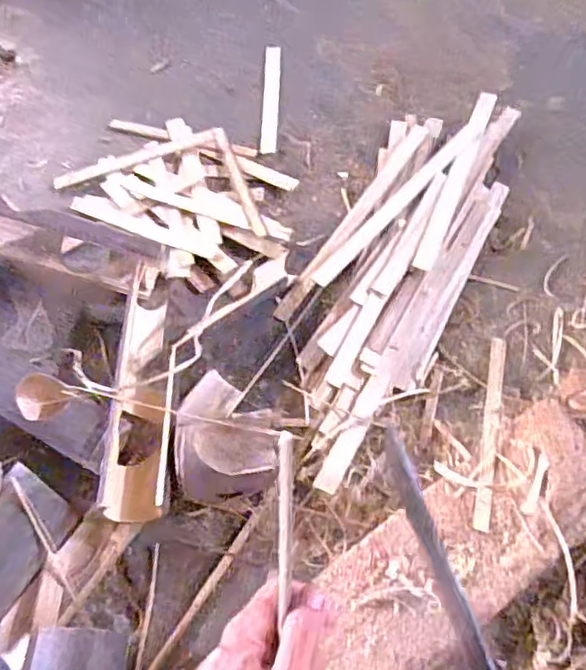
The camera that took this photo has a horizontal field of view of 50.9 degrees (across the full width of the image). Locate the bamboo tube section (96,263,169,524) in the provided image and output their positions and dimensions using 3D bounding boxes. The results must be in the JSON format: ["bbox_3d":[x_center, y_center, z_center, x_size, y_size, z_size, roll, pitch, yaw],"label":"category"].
[{"bbox_3d":[-0.161,0.045,0.679,0.068,0.051,0.308,-2,60,3],"label":"bamboo tube section"}]

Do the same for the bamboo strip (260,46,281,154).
[{"bbox_3d":[-0.034,-0.368,0.955,0.023,0.010,0.230,0,61,4],"label":"bamboo strip"}]

